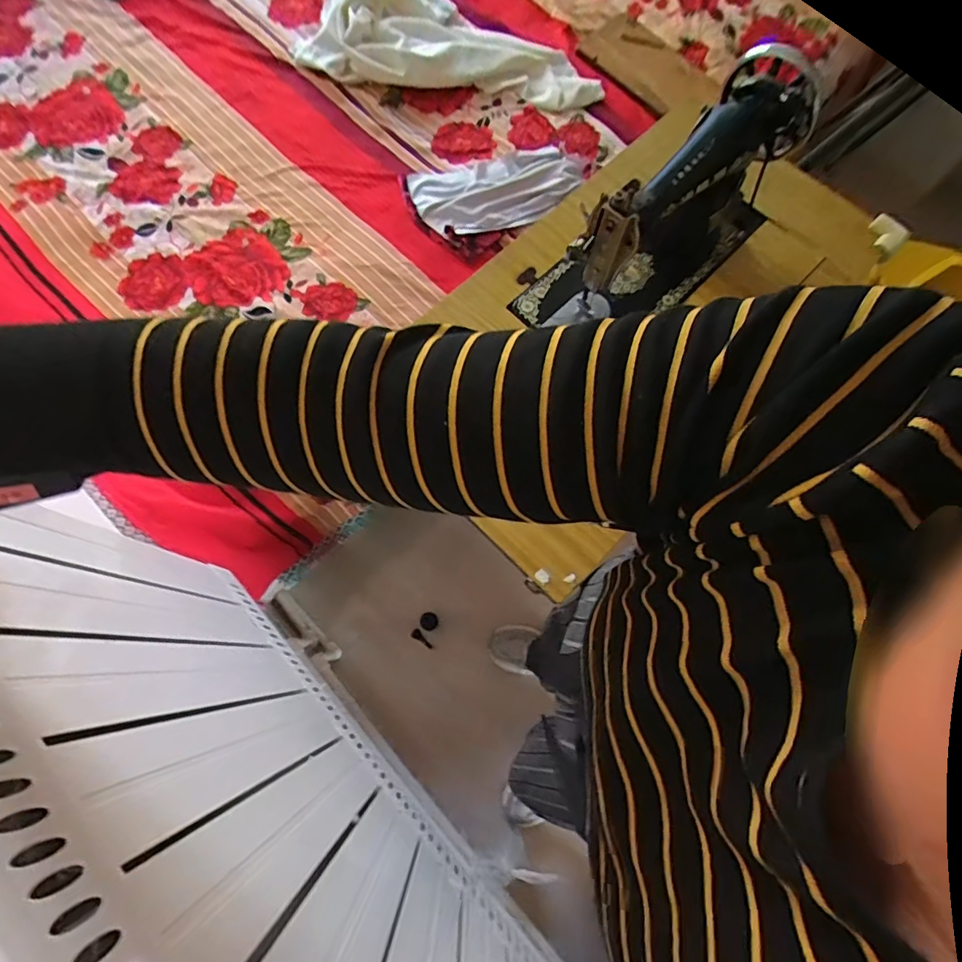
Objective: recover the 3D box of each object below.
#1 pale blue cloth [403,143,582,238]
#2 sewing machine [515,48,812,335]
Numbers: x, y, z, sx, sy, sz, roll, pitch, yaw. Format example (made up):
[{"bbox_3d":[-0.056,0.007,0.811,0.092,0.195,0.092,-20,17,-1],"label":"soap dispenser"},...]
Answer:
[{"bbox_3d":[0.048,-0.660,1.223,0.411,0.049,0.203,-19,74,-7],"label":"pale blue cloth"},{"bbox_3d":[0.284,-0.392,0.769,0.508,0.219,0.158,-37,76,-12],"label":"sewing machine"}]

